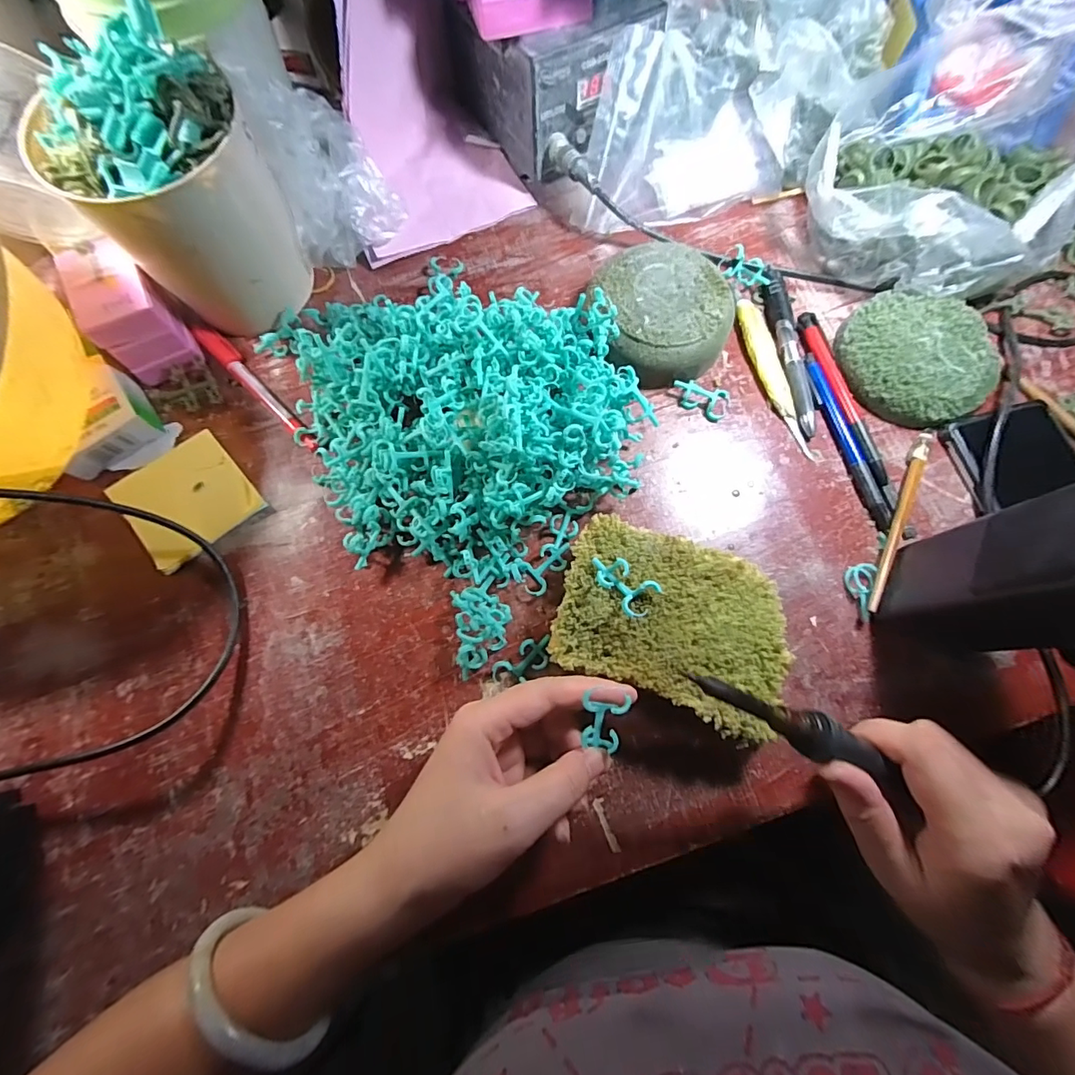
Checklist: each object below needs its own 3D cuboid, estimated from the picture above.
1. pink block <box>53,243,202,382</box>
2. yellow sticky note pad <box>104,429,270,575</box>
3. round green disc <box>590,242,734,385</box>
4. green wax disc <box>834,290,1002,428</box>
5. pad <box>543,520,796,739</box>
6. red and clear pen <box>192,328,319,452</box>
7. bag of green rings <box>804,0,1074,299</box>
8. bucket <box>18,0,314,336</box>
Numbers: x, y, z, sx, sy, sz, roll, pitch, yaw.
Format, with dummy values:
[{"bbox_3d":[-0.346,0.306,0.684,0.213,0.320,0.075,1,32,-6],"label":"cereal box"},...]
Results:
[{"bbox_3d":[-0.280,-0.154,0.331,0.049,0.053,0.072,-34,77,-9],"label":"pink block"},{"bbox_3d":[-0.237,-0.026,0.323,0.075,0.005,0.078,-41,78,-10],"label":"yellow sticky note pad"},{"bbox_3d":[0.091,-0.163,0.346,0.092,0.028,0.097,0,74,0],"label":"round green disc"},{"bbox_3d":[0.275,-0.130,0.345,0.102,0.020,0.097,0,74,0],"label":"green wax disc"},{"bbox_3d":[0.079,0.047,0.270,0.132,0.014,0.090,21,74,4],"label":"pad"},{"bbox_3d":[-0.201,-0.110,0.346,0.138,0.011,0.016,42,79,11],"label":"red and clear pen"},{"bbox_3d":[0.310,-0.274,0.341,0.200,0.102,0.176,-39,77,-11],"label":"bag of green rings"},{"bbox_3d":[-0.216,-0.208,0.302,0.106,0.138,0.088,-39,77,-11],"label":"bucket"}]

